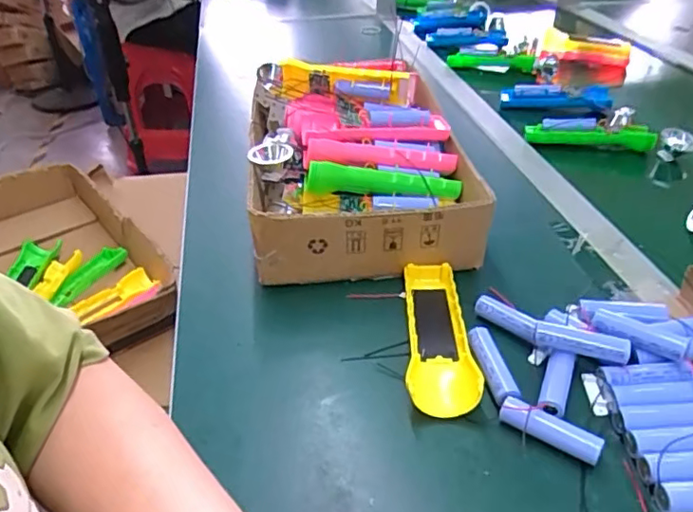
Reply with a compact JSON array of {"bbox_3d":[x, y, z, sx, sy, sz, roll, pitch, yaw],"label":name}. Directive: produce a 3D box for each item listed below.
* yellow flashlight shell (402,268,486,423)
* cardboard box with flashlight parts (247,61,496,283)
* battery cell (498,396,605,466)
[{"bbox_3d":[0.069,0.057,0.449,0.049,0.028,0.151,-2,37,2],"label":"yellow flashlight shell"},{"bbox_3d":[0.011,-0.102,0.601,0.218,0.107,0.301,-6,37,-2],"label":"cardboard box with flashlight parts"},{"bbox_3d":[0.134,0.114,0.373,0.065,0.020,0.018,20,43,29],"label":"battery cell"}]

